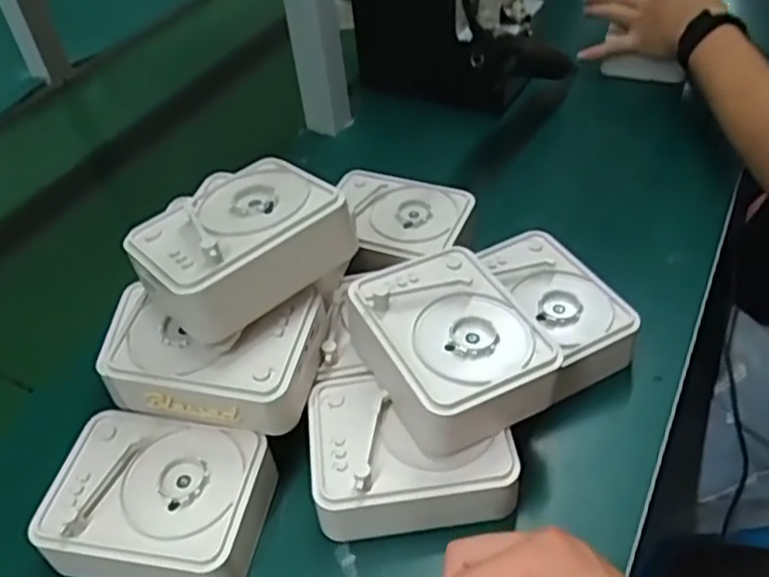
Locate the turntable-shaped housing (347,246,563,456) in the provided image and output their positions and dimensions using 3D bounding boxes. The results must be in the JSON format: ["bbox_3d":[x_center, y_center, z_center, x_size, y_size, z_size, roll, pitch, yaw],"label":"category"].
[{"bbox_3d":[0.041,0.035,0.457,0.095,0.053,0.126,-23,45,-18],"label":"turntable-shaped housing"}]

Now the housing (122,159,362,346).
[{"bbox_3d":[-0.092,-0.028,0.454,0.124,0.050,0.102,-34,49,-27],"label":"housing"}]

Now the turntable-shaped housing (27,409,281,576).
[{"bbox_3d":[-0.136,0.135,0.440,0.136,0.046,0.099,2,43,9],"label":"turntable-shaped housing"}]

